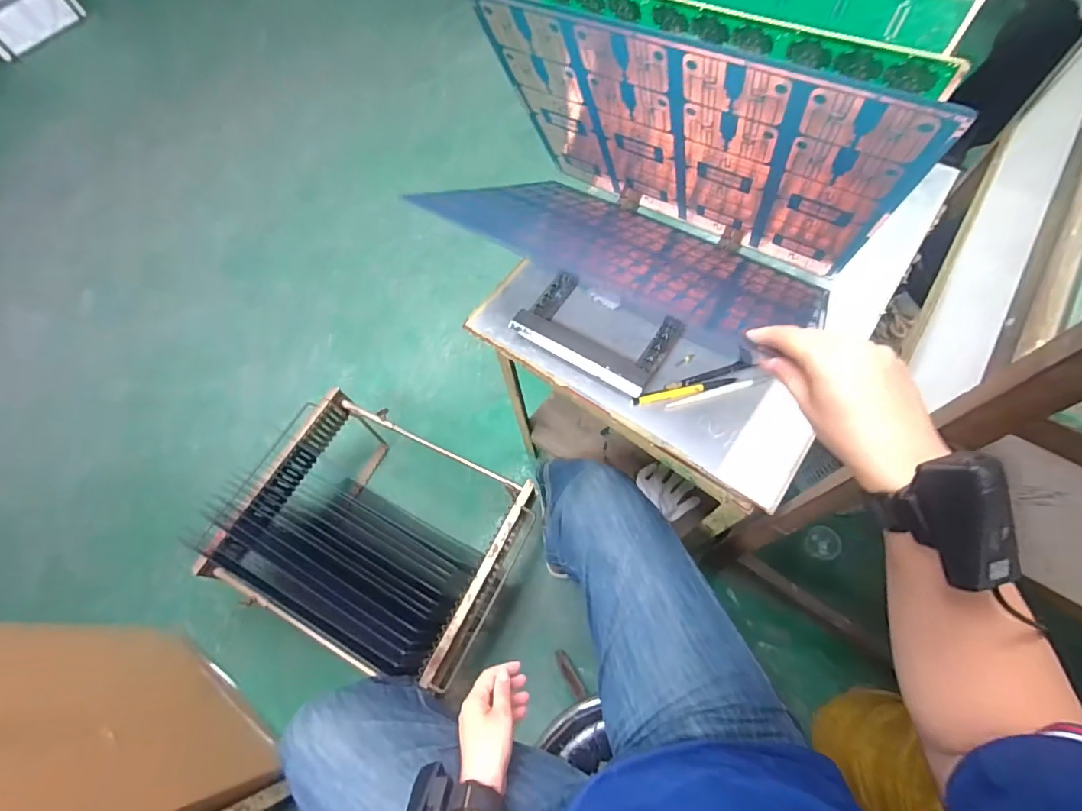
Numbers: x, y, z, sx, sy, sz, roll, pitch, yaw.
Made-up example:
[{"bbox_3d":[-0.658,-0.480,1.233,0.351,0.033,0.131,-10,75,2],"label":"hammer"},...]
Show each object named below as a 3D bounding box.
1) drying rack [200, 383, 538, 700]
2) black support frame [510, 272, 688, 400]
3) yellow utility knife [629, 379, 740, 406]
[{"bbox_3d":[-0.316,0.247,0.958,0.527,0.265,0.423,22,67,15],"label":"drying rack"},{"bbox_3d":[0.074,-0.102,0.647,0.202,0.042,0.128,30,69,18],"label":"black support frame"},{"bbox_3d":[0.183,-0.017,0.607,0.137,0.010,0.013,-11,63,-1],"label":"yellow utility knife"}]

